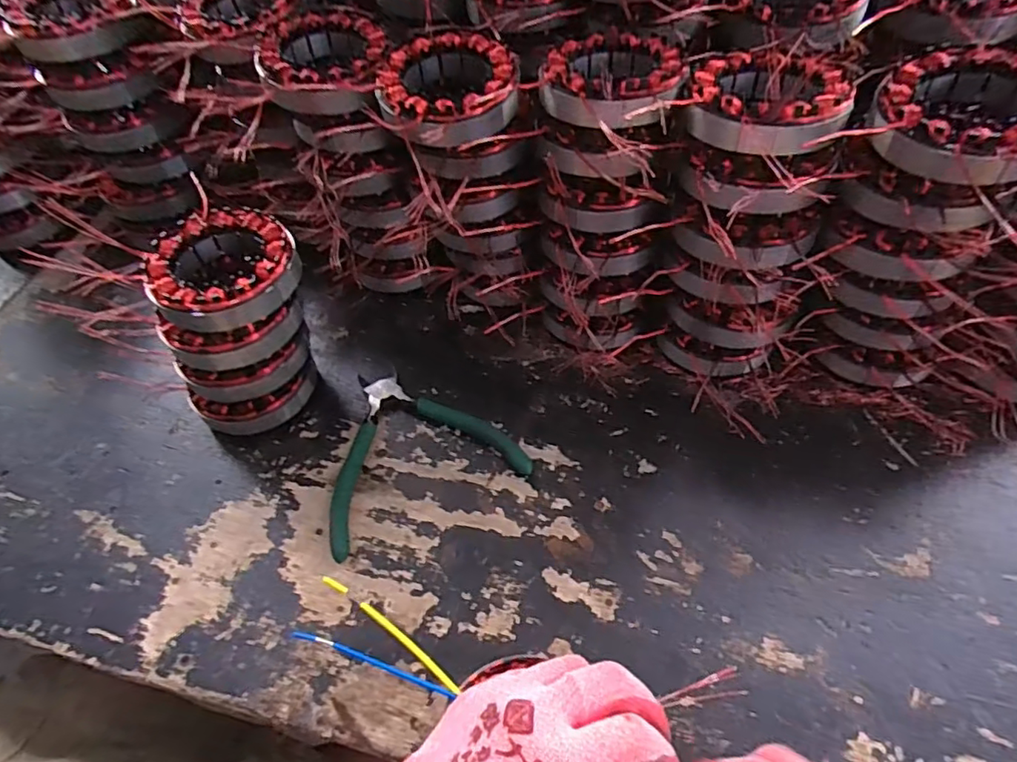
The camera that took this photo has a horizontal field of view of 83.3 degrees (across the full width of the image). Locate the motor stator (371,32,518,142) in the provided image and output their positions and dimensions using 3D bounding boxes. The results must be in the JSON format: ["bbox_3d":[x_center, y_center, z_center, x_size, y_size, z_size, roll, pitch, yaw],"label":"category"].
[{"bbox_3d":[-0.040,-0.181,0.360,0.084,0.029,0.087,-2,54,3],"label":"motor stator"}]

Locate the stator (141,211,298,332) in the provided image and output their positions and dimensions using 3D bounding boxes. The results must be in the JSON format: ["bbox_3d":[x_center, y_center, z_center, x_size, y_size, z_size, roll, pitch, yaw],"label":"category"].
[{"bbox_3d":[-0.177,-0.067,0.362,0.085,0.036,0.085,-2,54,3],"label":"stator"}]

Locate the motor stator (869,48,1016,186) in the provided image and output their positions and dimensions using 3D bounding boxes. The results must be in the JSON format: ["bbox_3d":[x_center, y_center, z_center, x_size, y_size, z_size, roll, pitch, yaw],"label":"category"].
[{"bbox_3d":[0.231,-0.131,0.289,0.085,0.027,0.097,24,60,21],"label":"motor stator"}]

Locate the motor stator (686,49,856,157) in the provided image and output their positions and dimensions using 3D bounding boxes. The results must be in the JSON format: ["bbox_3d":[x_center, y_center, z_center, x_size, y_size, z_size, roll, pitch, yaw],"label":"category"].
[{"bbox_3d":[0.144,-0.160,0.319,0.080,0.024,0.086,9,56,11],"label":"motor stator"}]

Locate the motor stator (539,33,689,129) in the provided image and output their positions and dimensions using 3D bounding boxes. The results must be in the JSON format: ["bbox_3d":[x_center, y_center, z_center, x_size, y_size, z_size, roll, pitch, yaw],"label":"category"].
[{"bbox_3d":[0.061,-0.179,0.340,0.081,0.022,0.091,12,56,13],"label":"motor stator"}]

